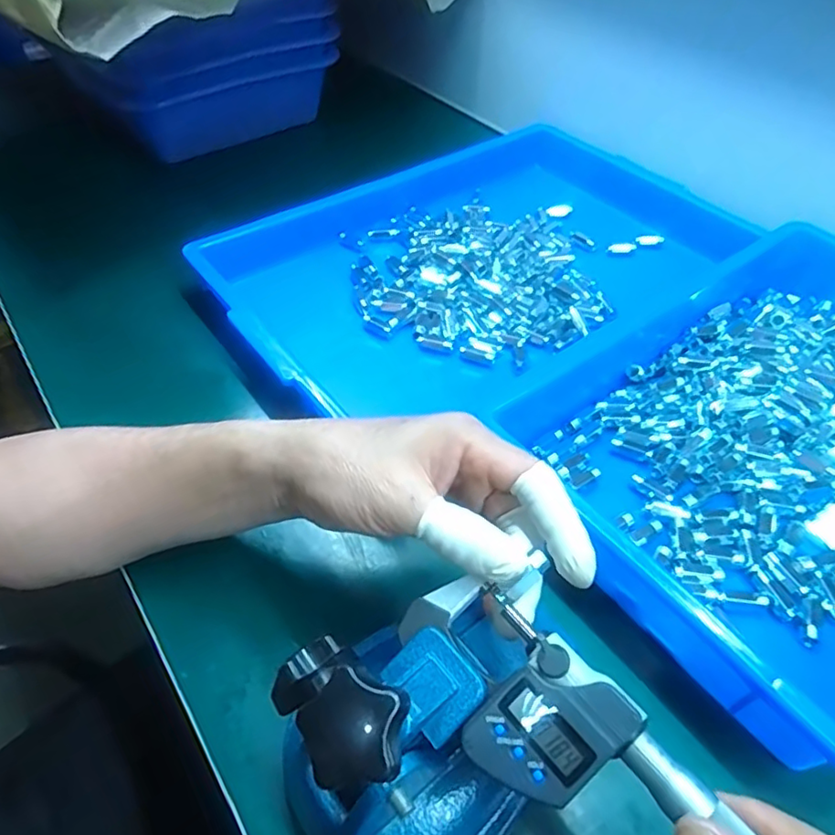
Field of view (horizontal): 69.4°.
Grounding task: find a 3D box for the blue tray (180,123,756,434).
[{"bbox_3d":[0.070,-0.149,0.543,0.446,0.058,0.259,-32,57,-22],"label":"blue tray"}]

